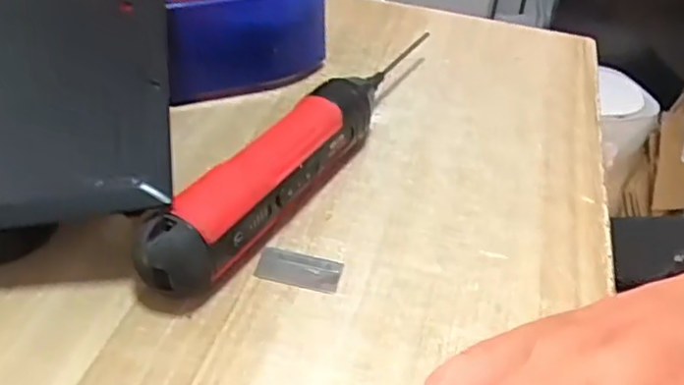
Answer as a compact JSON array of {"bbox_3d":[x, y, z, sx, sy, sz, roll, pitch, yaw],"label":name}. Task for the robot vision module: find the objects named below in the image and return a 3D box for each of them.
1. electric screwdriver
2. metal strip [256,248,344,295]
[{"bbox_3d":[-0.021,-0.020,0.346,0.030,0.044,0.223,23,41,20],"label":"electric screwdriver"},{"bbox_3d":[-0.019,0.035,0.306,0.038,0.004,0.019,12,38,7],"label":"metal strip"}]

